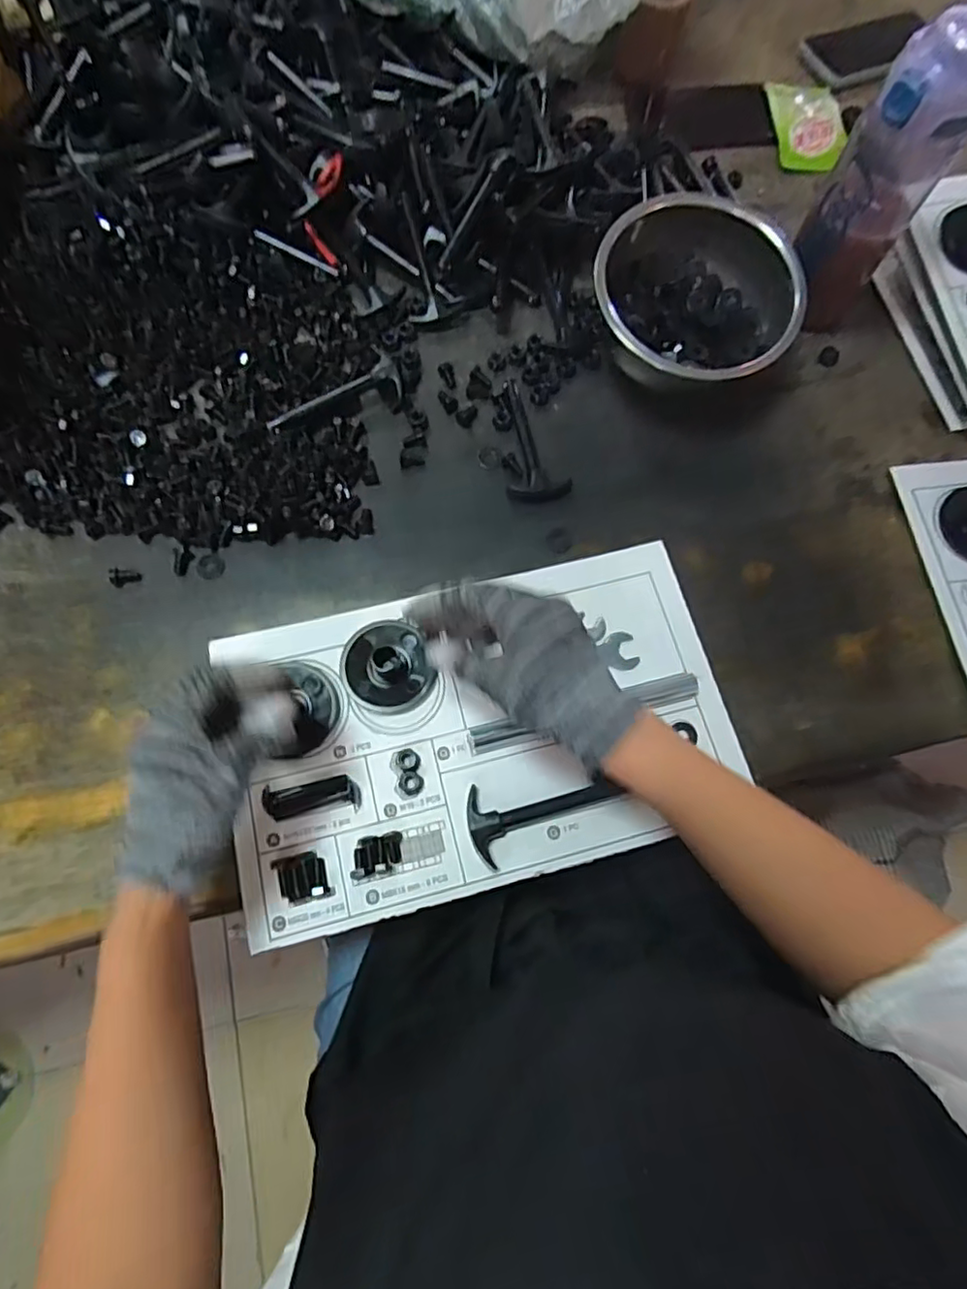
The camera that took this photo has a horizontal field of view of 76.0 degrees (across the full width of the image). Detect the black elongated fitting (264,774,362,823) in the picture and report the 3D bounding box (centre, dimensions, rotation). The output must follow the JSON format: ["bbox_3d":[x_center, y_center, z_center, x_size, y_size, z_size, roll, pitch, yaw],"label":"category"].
[{"bbox_3d":[-0.121,0.108,0.438,0.065,0.012,0.024,-6,73,-4],"label":"black elongated fitting"}]

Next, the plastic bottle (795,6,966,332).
[{"bbox_3d":[0.311,-0.355,0.496,0.073,0.209,0.074,32,74,7],"label":"plastic bottle"}]

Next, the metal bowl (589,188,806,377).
[{"bbox_3d":[0.181,-0.302,0.543,0.172,0.084,0.171,1,73,-2],"label":"metal bowl"}]

